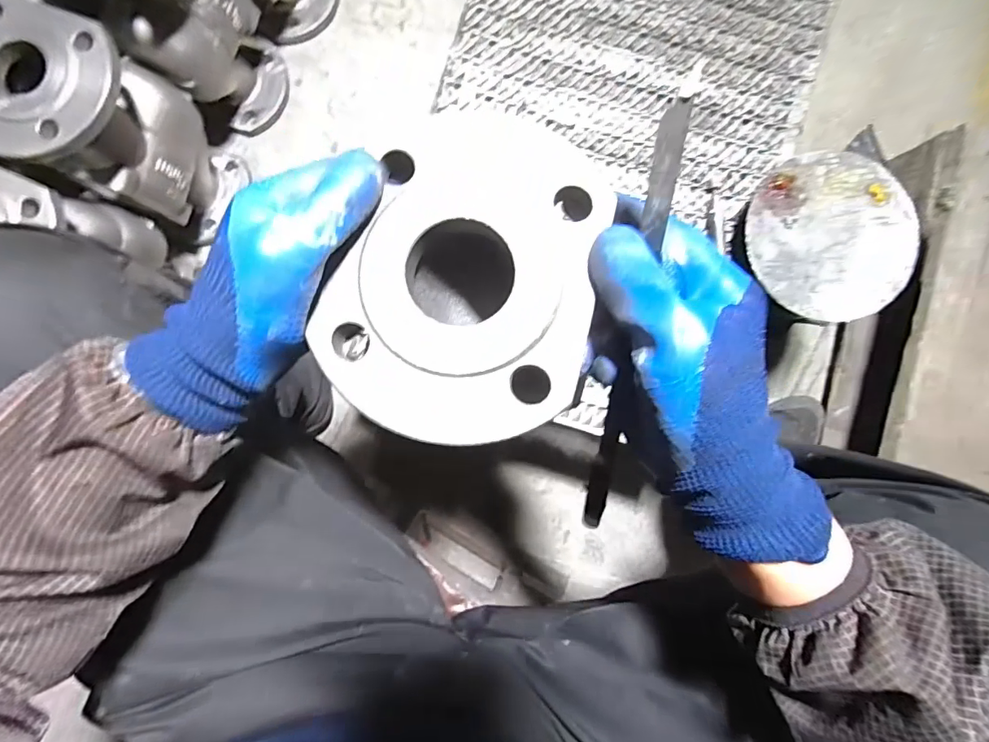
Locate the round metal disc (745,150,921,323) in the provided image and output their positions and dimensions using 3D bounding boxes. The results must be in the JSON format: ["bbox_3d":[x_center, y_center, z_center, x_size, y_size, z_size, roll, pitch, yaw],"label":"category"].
[{"bbox_3d":[0.339,-0.137,0.485,0.163,0.018,0.168,0,88,-1],"label":"round metal disc"}]

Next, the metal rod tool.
[{"bbox_3d":[0.069,-0.005,0.255,0.014,0.008,0.264,-1,126,-2],"label":"metal rod tool"}]

